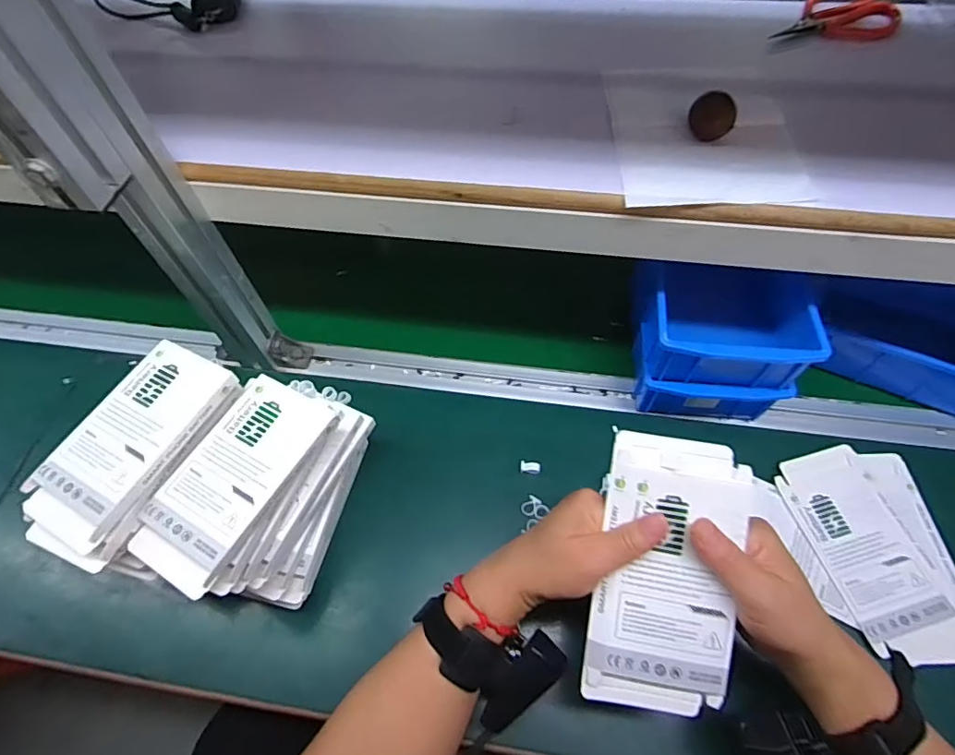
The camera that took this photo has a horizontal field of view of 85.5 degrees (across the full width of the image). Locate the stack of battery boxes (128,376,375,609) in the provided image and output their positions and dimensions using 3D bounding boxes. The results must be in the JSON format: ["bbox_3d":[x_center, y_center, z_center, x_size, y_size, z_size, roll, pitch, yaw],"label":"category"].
[{"bbox_3d":[-0.168,0.093,0.430,0.100,0.125,0.178,16,60,12],"label":"stack of battery boxes"}]

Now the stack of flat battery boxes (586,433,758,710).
[{"bbox_3d":[0.121,0.125,0.330,0.086,0.011,0.171,7,87,6],"label":"stack of flat battery boxes"}]

